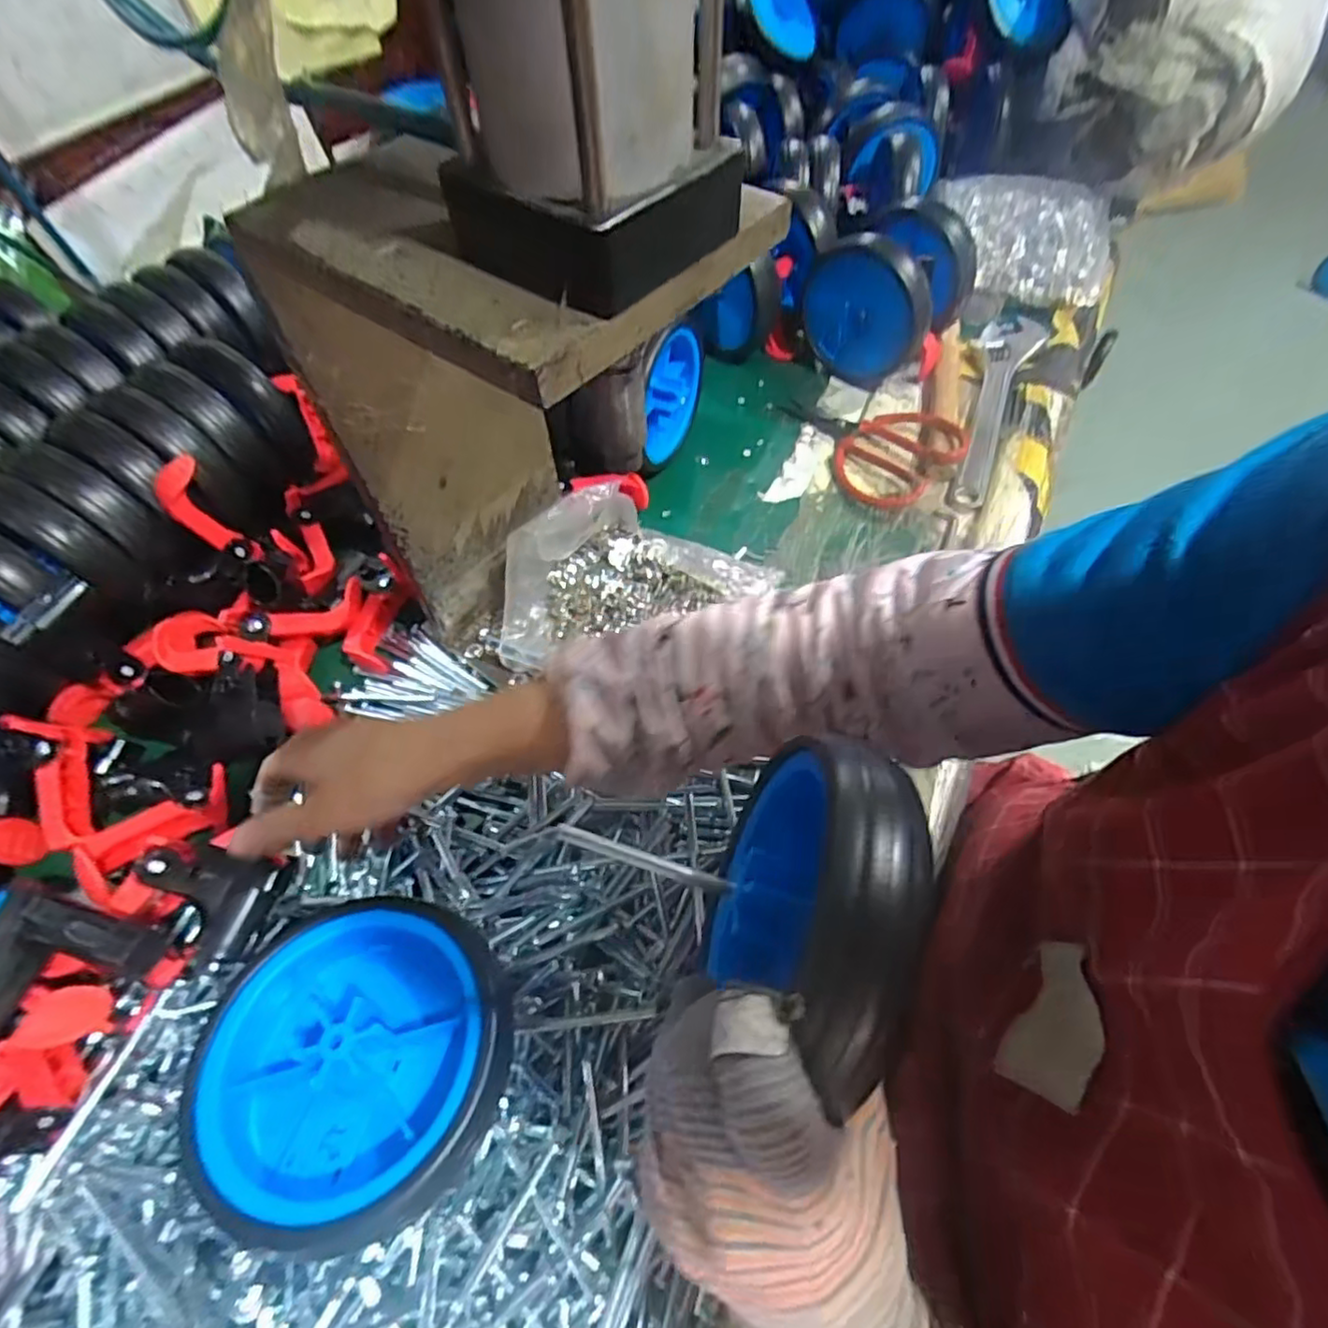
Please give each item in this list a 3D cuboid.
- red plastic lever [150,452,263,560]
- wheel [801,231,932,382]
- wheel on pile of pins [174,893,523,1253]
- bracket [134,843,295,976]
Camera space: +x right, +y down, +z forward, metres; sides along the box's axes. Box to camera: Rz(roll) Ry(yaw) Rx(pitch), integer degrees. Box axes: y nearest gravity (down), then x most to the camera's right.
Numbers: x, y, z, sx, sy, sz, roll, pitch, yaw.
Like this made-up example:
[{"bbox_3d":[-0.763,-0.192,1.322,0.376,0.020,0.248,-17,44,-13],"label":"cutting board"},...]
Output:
[{"bbox_3d":[-0.359,-0.115,0.516,0.038,0.092,0.014,-41,51,-23],"label":"red plastic lever"},{"bbox_3d":[0.199,-0.341,0.656,0.122,0.140,0.030,13,58,11],"label":"wheel"},{"bbox_3d":[-0.134,0.173,0.293,0.126,0.043,0.123,3,57,5],"label":"wheel on pile of pins"},{"bbox_3d":[-0.267,0.139,0.386,0.069,0.040,0.065,10,57,2],"label":"bracket"}]

